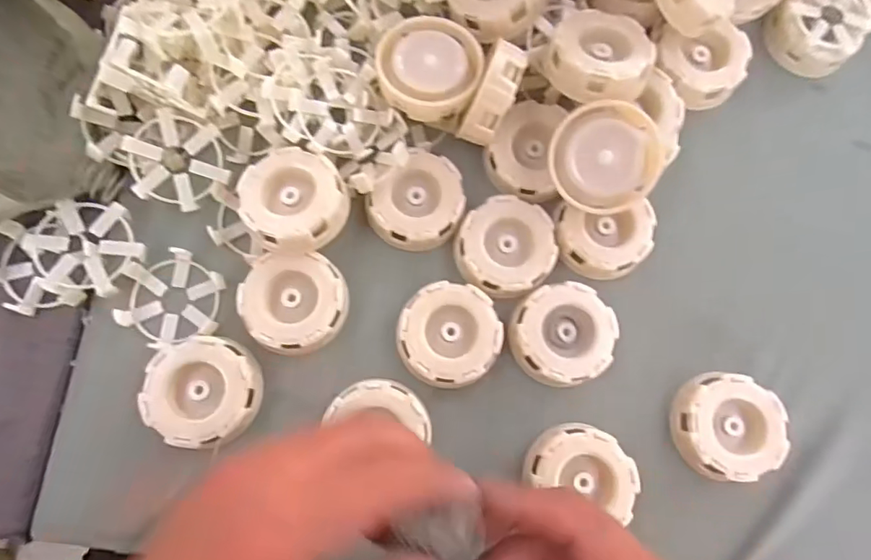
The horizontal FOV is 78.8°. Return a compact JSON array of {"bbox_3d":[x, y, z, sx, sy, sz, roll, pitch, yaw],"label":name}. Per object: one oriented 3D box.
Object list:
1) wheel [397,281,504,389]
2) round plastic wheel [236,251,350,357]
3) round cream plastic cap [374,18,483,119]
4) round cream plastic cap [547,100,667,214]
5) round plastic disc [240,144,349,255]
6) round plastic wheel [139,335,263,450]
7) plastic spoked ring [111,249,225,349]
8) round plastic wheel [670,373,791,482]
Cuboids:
[{"bbox_3d":[0.009,0.033,0.318,0.060,0.016,0.060,0,84,-3],"label":"wheel"},{"bbox_3d":[-0.084,0.014,0.316,0.059,0.021,0.058,-2,84,-3],"label":"round plastic wheel"},{"bbox_3d":[-0.004,-0.127,0.320,0.060,0.025,0.058,0,84,-3],"label":"round cream plastic cap"},{"bbox_3d":[0.101,-0.073,0.319,0.064,0.023,0.062,6,103,3],"label":"round cream plastic cap"},{"bbox_3d":[-0.082,-0.047,0.311,0.059,0.022,0.060,0,84,-3],"label":"round plastic disc"},{"bbox_3d":[-0.132,0.063,0.304,0.058,0.025,0.058,0,84,-3],"label":"round plastic wheel"},{"bbox_3d":[-0.157,0.012,0.315,0.060,0.012,0.054,33,84,1],"label":"plastic spoked ring"},{"bbox_3d":[0.177,0.088,0.320,0.059,0.022,0.060,0,84,-3],"label":"round plastic wheel"}]

